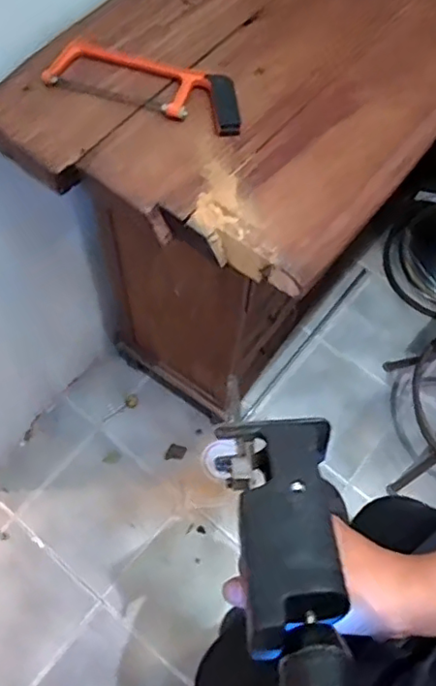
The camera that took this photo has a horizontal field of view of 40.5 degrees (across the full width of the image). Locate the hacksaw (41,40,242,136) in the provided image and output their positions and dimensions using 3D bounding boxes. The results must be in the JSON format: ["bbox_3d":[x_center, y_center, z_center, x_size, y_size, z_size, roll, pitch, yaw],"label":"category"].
[{"bbox_3d":[-0.085,-0.324,0.739,0.249,0.029,0.085,19,64,6],"label":"hacksaw"}]

